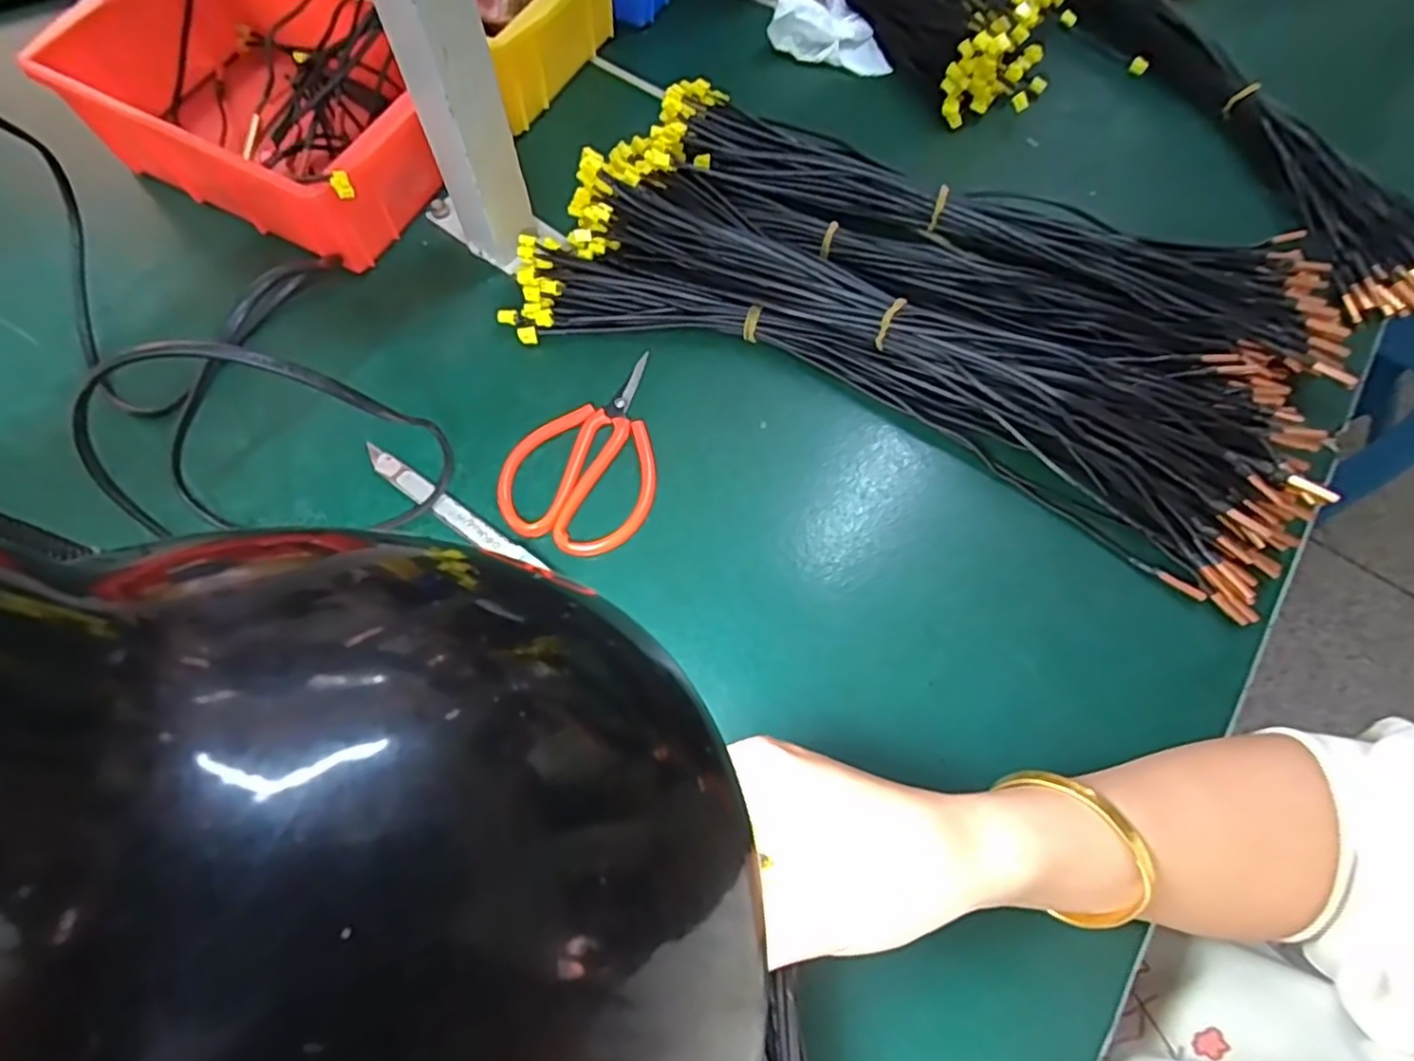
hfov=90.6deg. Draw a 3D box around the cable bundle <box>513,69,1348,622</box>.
[{"bbox_3d":[0.124,-0.137,0.375,0.421,0.033,0.228,23,68,7],"label":"cable bundle"}]

